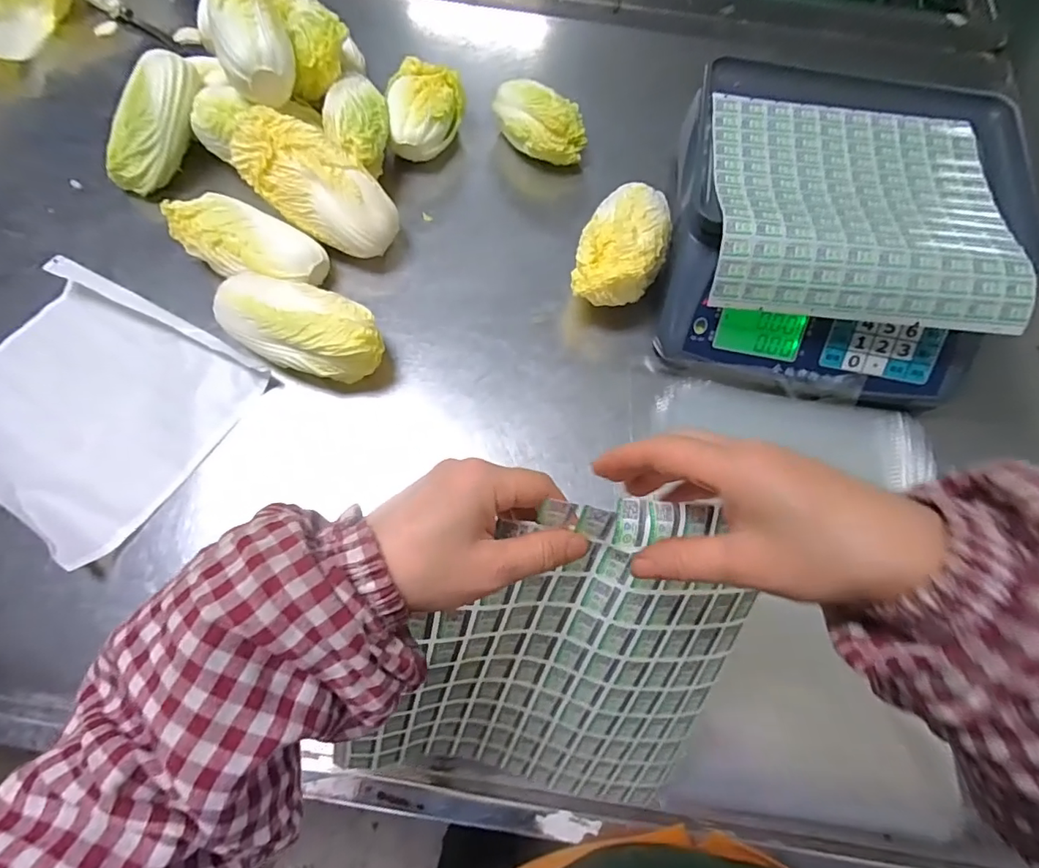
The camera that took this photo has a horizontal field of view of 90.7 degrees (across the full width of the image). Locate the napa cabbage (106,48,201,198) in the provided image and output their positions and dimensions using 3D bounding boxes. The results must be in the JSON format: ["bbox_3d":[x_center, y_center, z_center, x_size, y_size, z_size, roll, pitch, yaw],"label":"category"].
[{"bbox_3d":[-0.439,-0.374,0.620,0.060,0.055,0.164,24,95,7],"label":"napa cabbage"}]

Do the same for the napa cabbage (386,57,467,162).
[{"bbox_3d":[-0.120,-0.421,0.677,0.099,0.071,0.139,-7,70,-5],"label":"napa cabbage"}]

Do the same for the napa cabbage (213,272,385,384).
[{"bbox_3d":[-0.228,-0.112,0.544,0.178,0.089,0.088,23,70,6],"label":"napa cabbage"}]

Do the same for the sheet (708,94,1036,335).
[{"bbox_3d":[0.339,-0.235,0.523,0.285,0.046,0.257,8,69,1],"label":"sheet"}]

